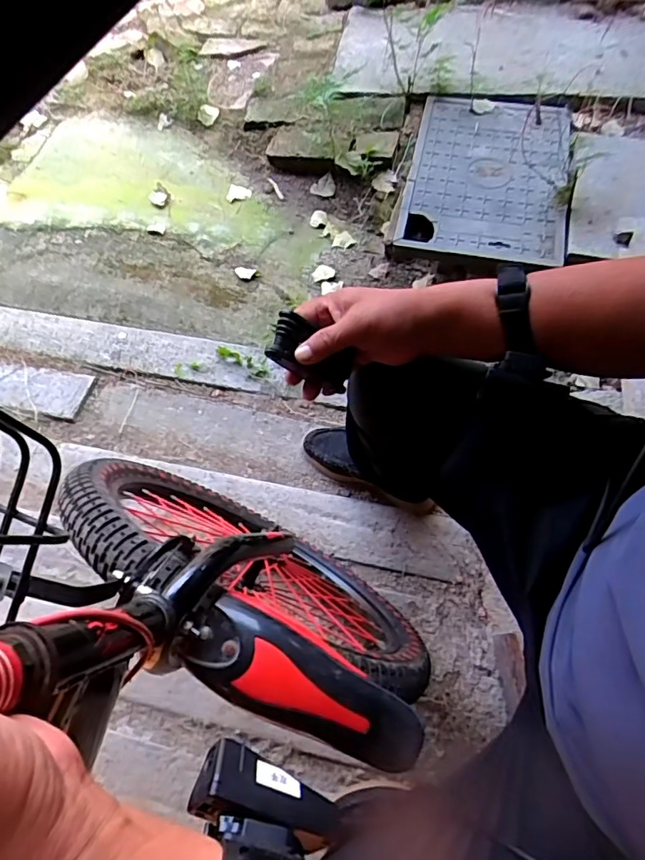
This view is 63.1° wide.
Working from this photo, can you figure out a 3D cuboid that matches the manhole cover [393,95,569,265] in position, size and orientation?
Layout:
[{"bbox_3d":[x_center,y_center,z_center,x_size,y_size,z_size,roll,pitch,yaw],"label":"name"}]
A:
[{"bbox_3d":[0.405,-0.631,1.278,0.383,0.044,0.495,11,73,14],"label":"manhole cover"}]

